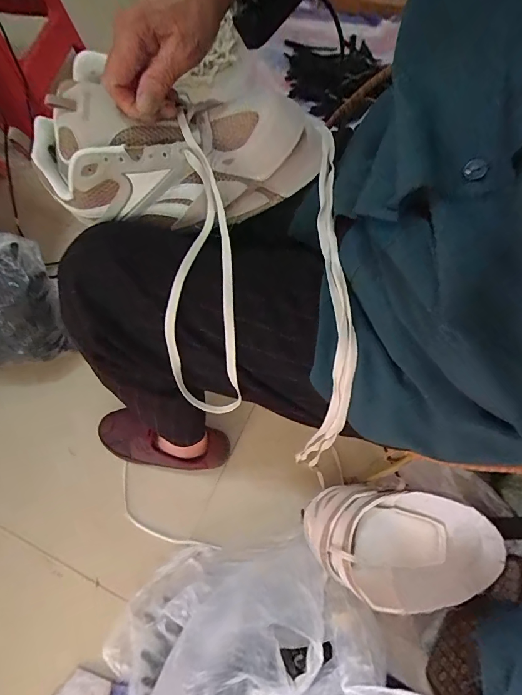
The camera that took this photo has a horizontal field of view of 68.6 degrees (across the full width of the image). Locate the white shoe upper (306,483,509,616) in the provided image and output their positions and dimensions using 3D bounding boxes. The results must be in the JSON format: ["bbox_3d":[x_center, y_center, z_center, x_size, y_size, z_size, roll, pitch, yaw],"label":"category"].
[{"bbox_3d":[0.214,0.300,0.570,0.287,0.121,0.157,4,69,3],"label":"white shoe upper"}]

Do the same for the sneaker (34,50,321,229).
[{"bbox_3d":[-0.081,-0.203,0.376,0.269,0.088,0.132,-2,67,-4],"label":"sneaker"}]

